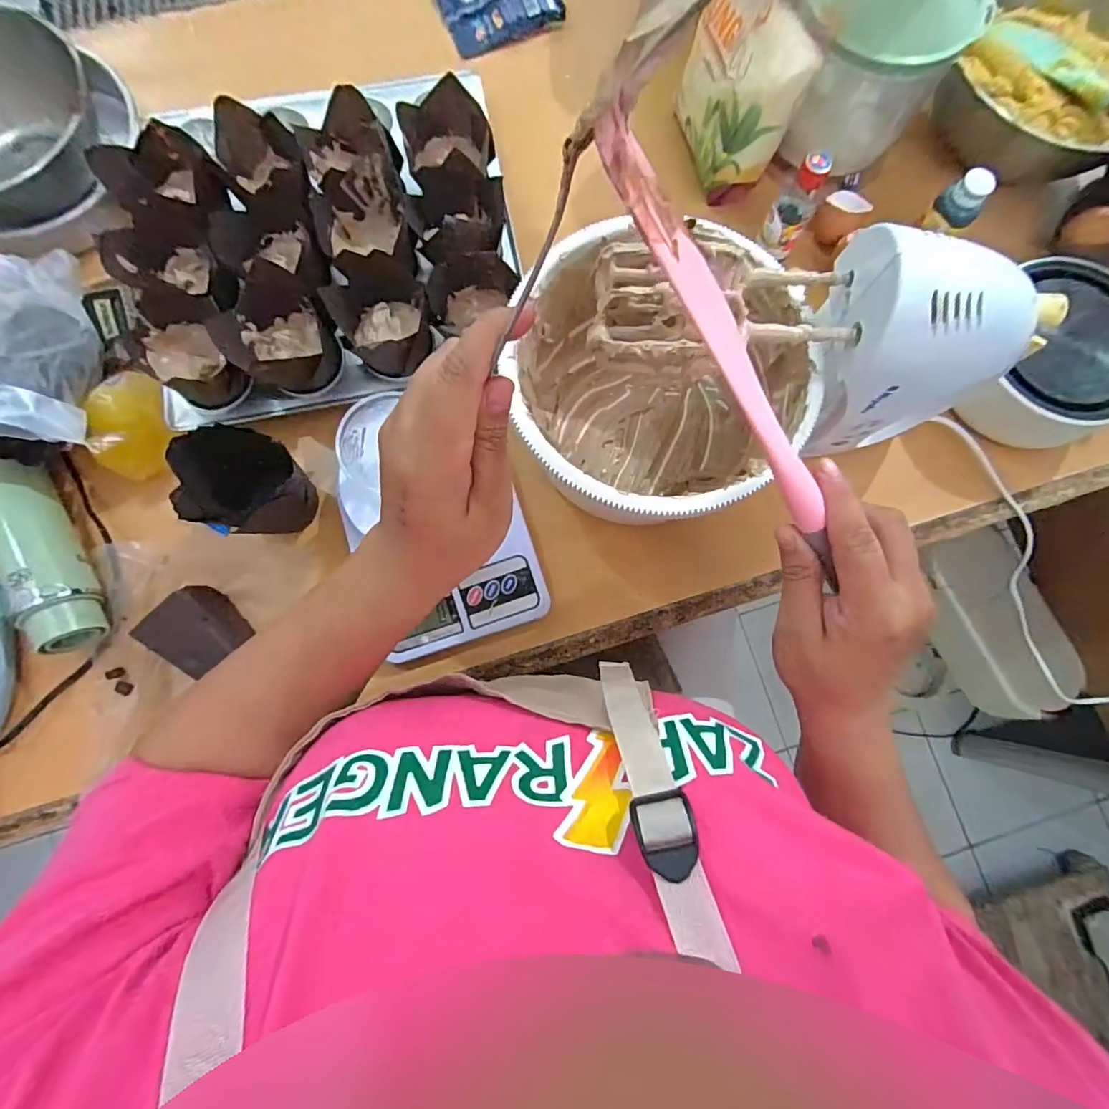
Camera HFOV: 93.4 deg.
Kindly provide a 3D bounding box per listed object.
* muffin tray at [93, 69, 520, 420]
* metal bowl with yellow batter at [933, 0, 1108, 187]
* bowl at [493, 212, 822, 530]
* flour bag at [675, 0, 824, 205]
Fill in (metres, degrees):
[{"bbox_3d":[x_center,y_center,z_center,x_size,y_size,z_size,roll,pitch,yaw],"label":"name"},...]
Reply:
[{"bbox_3d":[-0.188,-0.248,0.425,0.306,0.052,0.236,-12,81,-3],"label":"muffin tray"},{"bbox_3d":[0.441,-0.432,0.469,0.198,0.077,0.191,0,80,-2],"label":"metal bowl with yellow batter"},{"bbox_3d":[0.068,-0.111,0.387,0.192,0.111,0.186,0,80,-2],"label":"bowl"},{"bbox_3d":[0.154,-0.382,0.437,0.087,0.122,0.098,2,80,-1],"label":"flour bag"}]

